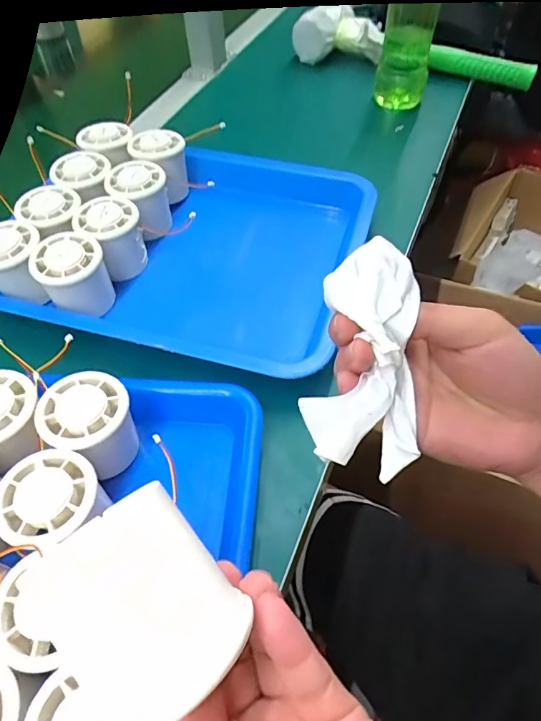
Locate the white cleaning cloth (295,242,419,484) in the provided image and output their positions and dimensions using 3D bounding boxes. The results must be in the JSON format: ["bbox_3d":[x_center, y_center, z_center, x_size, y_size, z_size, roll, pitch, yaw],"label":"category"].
[{"bbox_3d":[0.048,0.001,0.239,0.055,0.038,0.117,3,93,4],"label":"white cleaning cloth"}]

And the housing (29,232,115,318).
[{"bbox_3d":[-0.164,-0.070,0.405,0.057,0.050,0.056,-1,53,1],"label":"housing"}]

